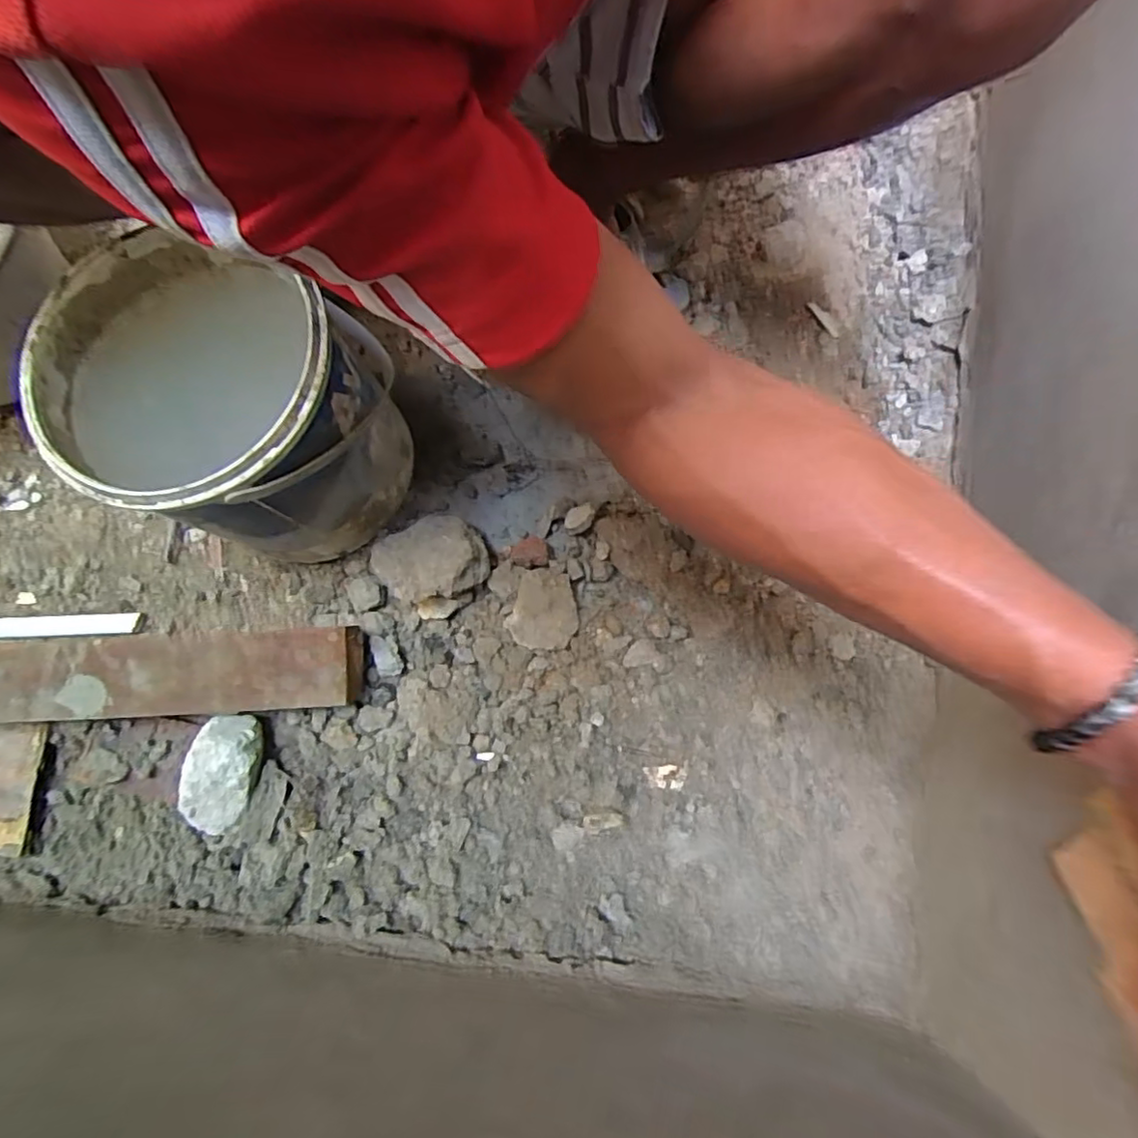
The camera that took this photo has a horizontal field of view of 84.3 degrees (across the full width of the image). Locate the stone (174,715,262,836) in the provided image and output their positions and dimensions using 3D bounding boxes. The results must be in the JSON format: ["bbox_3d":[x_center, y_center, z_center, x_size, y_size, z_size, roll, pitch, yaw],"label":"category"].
[{"bbox_3d":[-0.259,0.152,0.467,0.049,0.053,0.084,9,76,4],"label":"stone"}]

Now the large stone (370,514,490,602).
[{"bbox_3d":[-0.112,-0.007,0.512,0.085,0.045,0.066,-20,76,-3],"label":"large stone"}]

